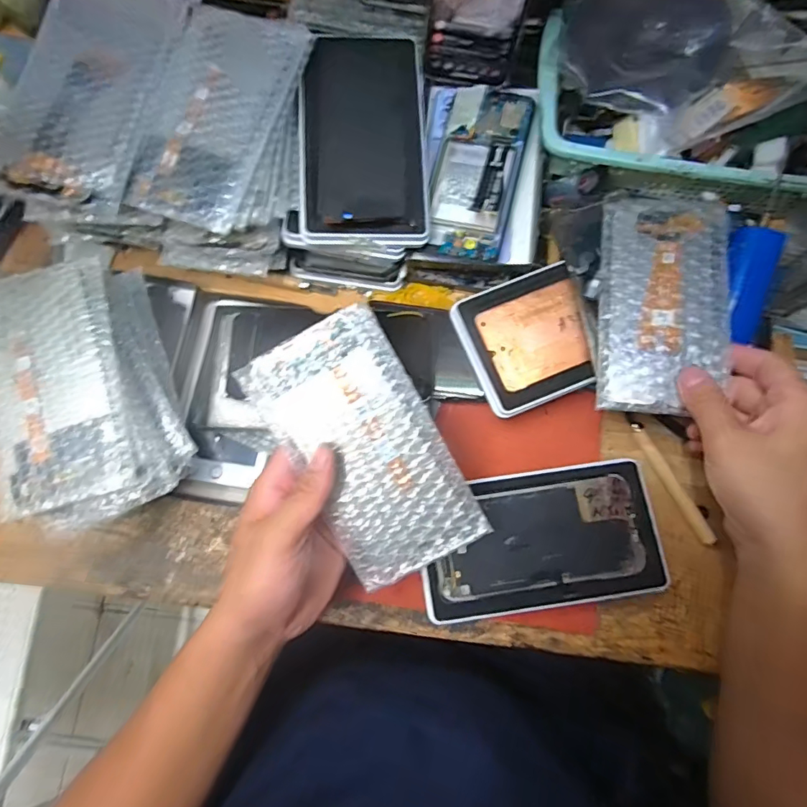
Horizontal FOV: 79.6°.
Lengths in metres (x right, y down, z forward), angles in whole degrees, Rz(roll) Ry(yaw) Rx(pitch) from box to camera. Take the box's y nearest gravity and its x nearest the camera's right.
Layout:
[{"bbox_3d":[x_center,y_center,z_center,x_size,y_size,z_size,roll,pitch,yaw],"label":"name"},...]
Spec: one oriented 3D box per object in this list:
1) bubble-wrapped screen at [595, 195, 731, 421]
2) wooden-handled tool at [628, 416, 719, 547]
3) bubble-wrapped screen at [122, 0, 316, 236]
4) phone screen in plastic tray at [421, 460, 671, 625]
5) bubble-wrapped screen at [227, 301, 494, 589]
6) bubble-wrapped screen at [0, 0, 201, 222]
[{"bbox_3d":[0.198,-0.078,0.367,0.088,0.017,0.175,7,77,1],"label":"bubble-wrapped screen"},{"bbox_3d":[0.218,0.060,0.398,0.013,0.006,0.116,-26,79,-6],"label":"wooden-handled tool"},{"bbox_3d":[-0.140,-0.217,0.361,0.087,0.012,0.175,19,80,-1],"label":"bubble-wrapped screen"},{"bbox_3d":[0.106,0.106,0.379,0.181,0.019,0.101,-7,78,-2],"label":"phone screen in plastic tray"},{"bbox_3d":[-0.023,0.033,0.312,0.091,0.004,0.170,-29,99,2],"label":"bubble-wrapped screen"},{"bbox_3d":[-0.224,-0.231,0.351,0.092,0.024,0.182,12,78,2],"label":"bubble-wrapped screen"}]

